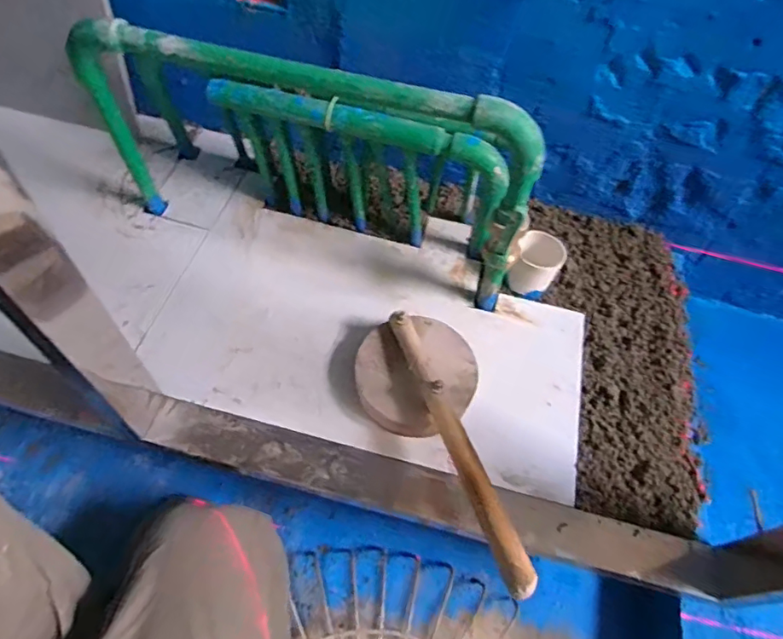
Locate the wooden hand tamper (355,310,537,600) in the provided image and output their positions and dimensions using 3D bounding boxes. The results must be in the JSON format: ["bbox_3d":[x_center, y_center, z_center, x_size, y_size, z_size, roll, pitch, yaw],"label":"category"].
[{"bbox_3d":[0.066,0.126,0.583,0.149,0.074,0.348,-15,45,-13],"label":"wooden hand tamper"}]

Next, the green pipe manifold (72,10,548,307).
[{"bbox_3d":[-0.102,-0.242,0.705,0.589,0.318,0.198,18,59,6],"label":"green pipe manifold"}]

